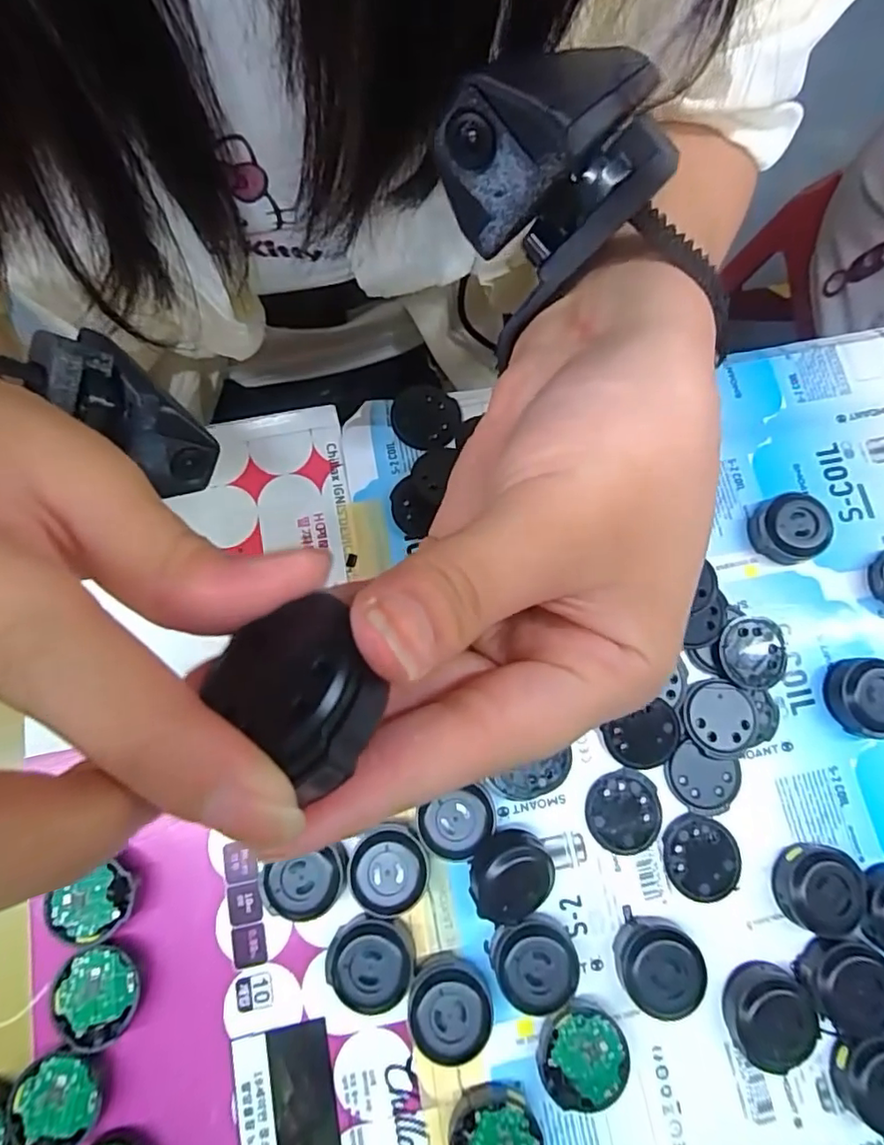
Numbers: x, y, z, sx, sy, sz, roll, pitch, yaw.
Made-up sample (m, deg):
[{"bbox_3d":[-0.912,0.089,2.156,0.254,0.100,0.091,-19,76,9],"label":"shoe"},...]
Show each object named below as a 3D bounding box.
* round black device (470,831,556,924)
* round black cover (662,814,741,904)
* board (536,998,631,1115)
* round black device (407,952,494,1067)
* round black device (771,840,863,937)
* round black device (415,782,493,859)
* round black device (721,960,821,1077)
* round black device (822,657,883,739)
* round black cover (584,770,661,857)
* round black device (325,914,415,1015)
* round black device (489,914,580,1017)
[{"bbox_3d":[0.025,0.111,0.213,0.027,0.021,0.030,38,78,7],"label":"round black device"},{"bbox_3d":[0.100,0.110,0.223,0.030,0.004,0.028,0,76,-2],"label":"round black cover"},{"bbox_3d":[0.049,0.169,0.204,0.030,0.012,0.029,-27,78,-8],"label":"board"},{"bbox_3d":[0.003,0.153,0.206,0.028,0.014,0.030,0,76,-2],"label":"round black device"},{"bbox_3d":[0.141,0.118,0.218,0.028,0.013,0.030,0,76,-2],"label":"round black device"},{"bbox_3d":[0.006,0.094,0.220,0.028,0.016,0.023,-25,78,-8],"label":"round black device"},{"bbox_3d":[0.117,0.159,0.210,0.027,0.010,0.029,0,76,-2],"label":"round black device"},{"bbox_3d":[0.172,0.051,0.235,0.026,0.016,0.029,-42,81,-11],"label":"round black device"},{"bbox_3d":[0.071,0.093,0.226,0.028,0.004,0.030,0,76,-2],"label":"round black cover"},{"bbox_3d":[-0.025,0.140,0.209,0.030,0.013,0.028,0,76,-2],"label":"round black device"},{"bbox_3d":[0.034,0.141,0.210,0.029,0.012,0.030,0,76,-2],"label":"round black device"}]

